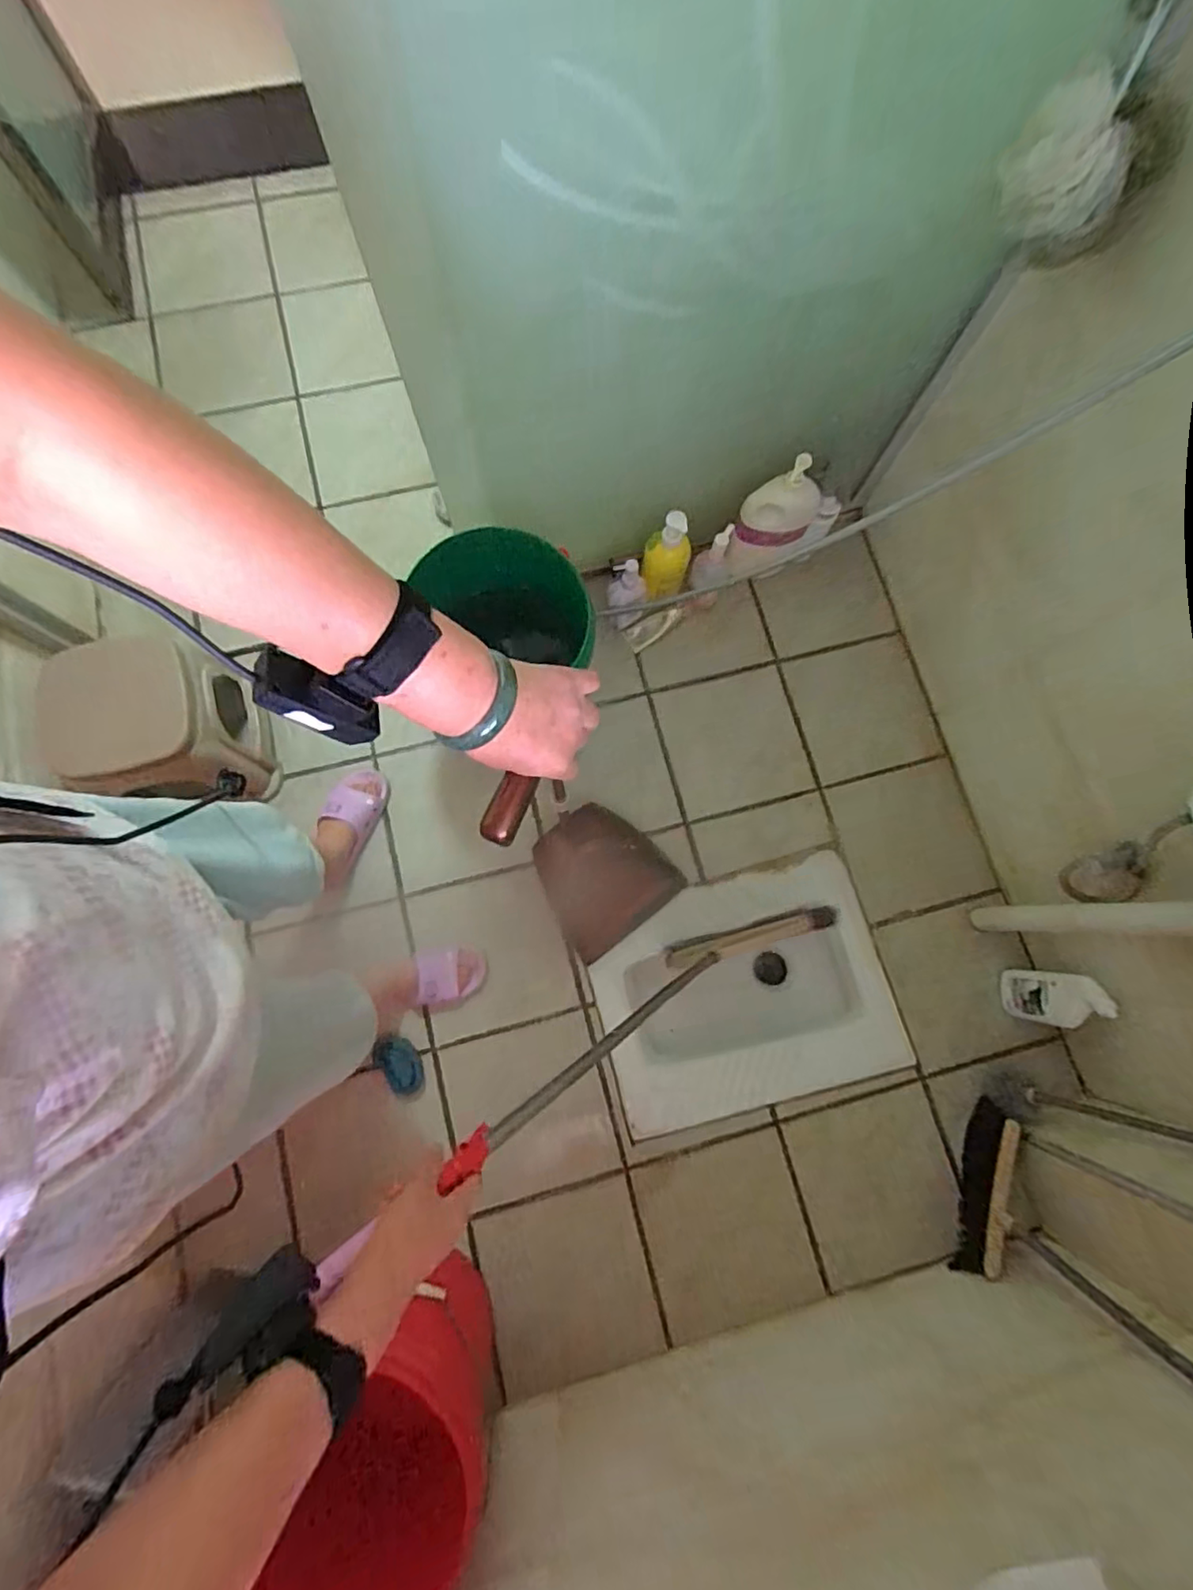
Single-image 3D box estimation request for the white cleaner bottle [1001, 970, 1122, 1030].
[{"bbox_3d":[0.829,0.372,1.117,0.075,0.202,0.097,5,78,1],"label":"white cleaner bottle"}]

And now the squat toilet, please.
[{"bbox_3d":[0.291,0.409,1.294,0.564,0.200,0.424,-14,80,-3],"label":"squat toilet"}]

